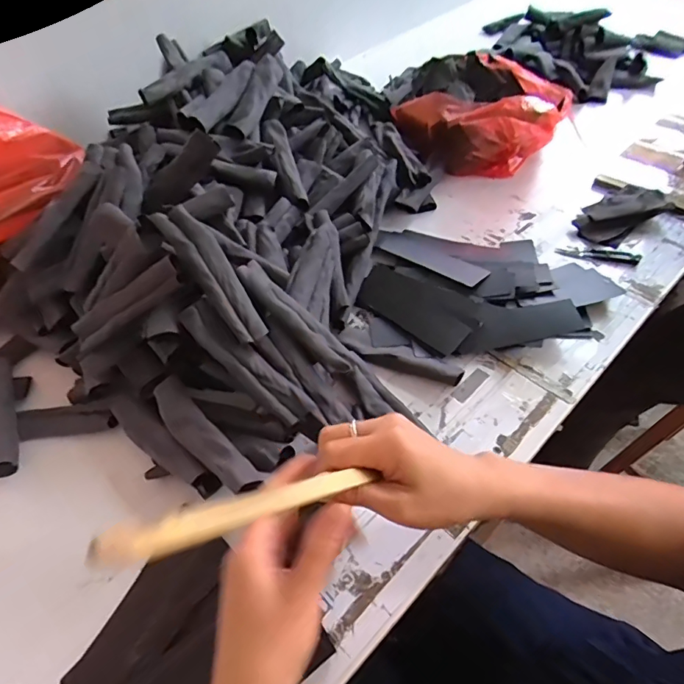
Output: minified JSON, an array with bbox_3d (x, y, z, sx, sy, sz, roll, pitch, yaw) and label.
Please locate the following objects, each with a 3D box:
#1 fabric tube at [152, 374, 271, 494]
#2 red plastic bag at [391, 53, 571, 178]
[{"bbox_3d":[-0.131,0.084,0.433,0.152,0.015,0.035,36,62,29],"label":"fabric tube"},{"bbox_3d":[0.241,-0.394,0.790,0.254,0.110,0.247,-26,55,-16],"label":"red plastic bag"}]

